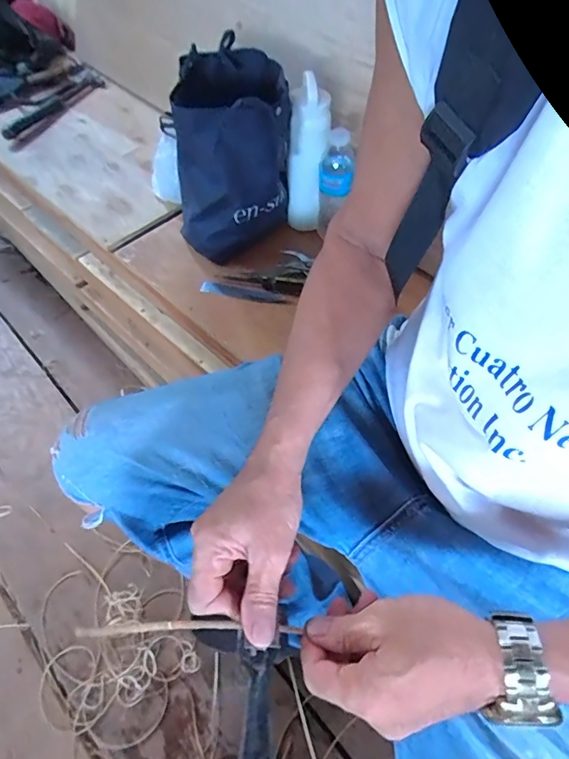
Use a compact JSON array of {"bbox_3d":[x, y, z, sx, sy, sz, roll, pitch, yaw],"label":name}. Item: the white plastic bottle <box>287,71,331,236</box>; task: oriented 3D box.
[{"bbox_3d":[0.038,-0.352,0.743,0.058,0.218,0.057,9,57,6],"label":"white plastic bottle"}]

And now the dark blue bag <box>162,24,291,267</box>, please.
[{"bbox_3d":[-0.081,-0.348,0.738,0.169,0.243,0.196,1,57,1],"label":"dark blue bag"}]

